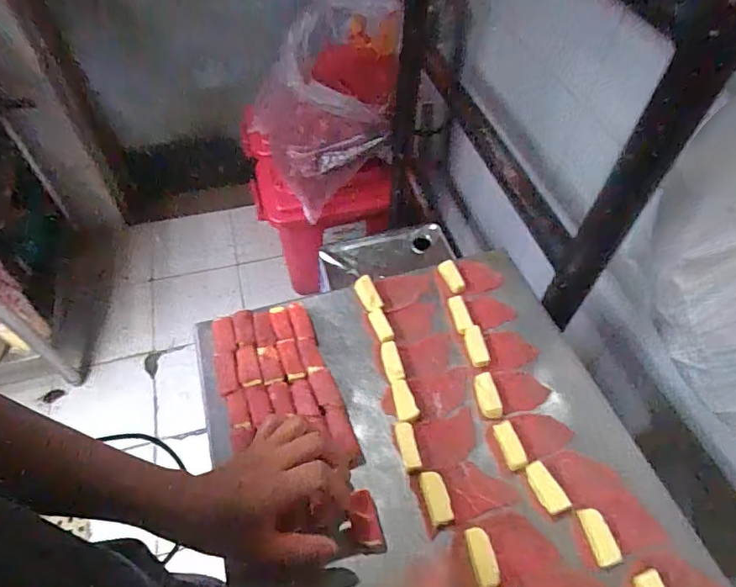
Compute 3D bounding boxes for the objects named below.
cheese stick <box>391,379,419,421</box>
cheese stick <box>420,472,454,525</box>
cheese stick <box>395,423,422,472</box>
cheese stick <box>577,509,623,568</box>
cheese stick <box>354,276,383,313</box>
[{"bbox_3d":[0.038,0.117,0.525,0.021,0.013,0.046,-13,55,-11],"label":"cheese stick"},{"bbox_3d":[0.067,0.199,0.468,0.021,0.013,0.047,-11,55,-9],"label":"cheese stick"},{"bbox_3d":[0.042,0.158,0.496,0.019,0.007,0.049,-10,54,-9],"label":"cheese stick"},{"bbox_3d":[0.213,0.224,0.443,0.024,0.011,0.048,-26,61,10],"label":"cheese stick"},{"bbox_3d":[0.000,0.001,0.605,0.021,0.014,0.050,-17,56,-14],"label":"cheese stick"}]

